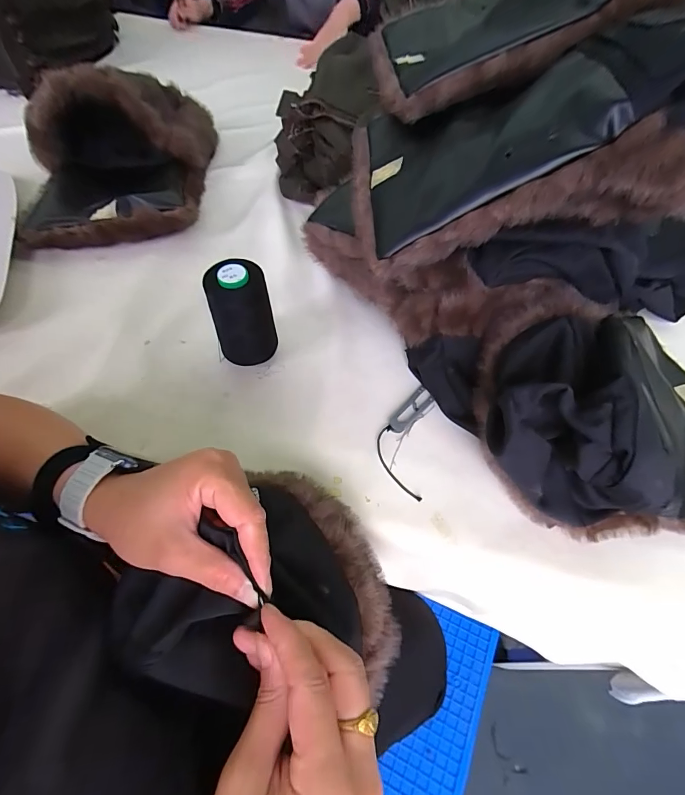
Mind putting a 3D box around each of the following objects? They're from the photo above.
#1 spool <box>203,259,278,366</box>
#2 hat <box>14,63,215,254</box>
[{"bbox_3d":[-0.105,-0.081,0.419,0.062,0.116,0.056,-10,58,-9],"label":"spool"},{"bbox_3d":[-0.324,-0.360,0.568,0.239,0.133,0.319,-3,57,-5],"label":"hat"}]

